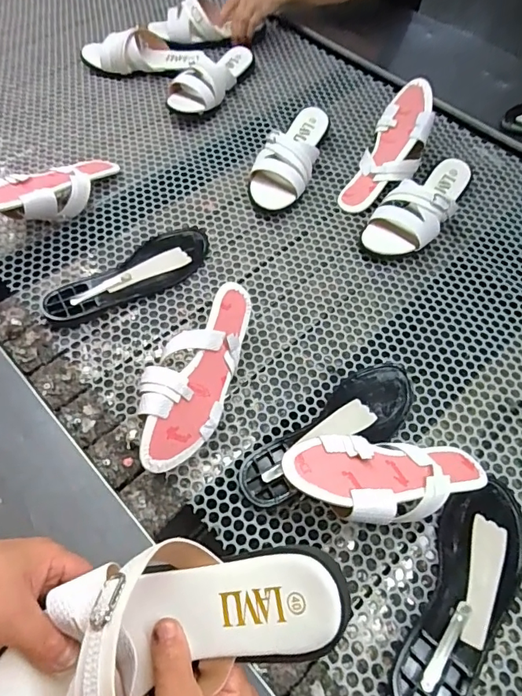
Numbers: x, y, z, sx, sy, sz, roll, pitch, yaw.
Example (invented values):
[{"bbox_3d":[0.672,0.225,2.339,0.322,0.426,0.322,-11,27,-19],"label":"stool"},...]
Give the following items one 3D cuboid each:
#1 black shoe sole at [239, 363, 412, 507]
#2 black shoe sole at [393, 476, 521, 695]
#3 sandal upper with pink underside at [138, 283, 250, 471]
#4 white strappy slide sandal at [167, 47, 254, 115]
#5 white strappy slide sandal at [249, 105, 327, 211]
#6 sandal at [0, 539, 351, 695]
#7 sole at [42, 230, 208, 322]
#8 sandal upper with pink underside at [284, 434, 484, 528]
[{"bbox_3d":[0.086,0.100,0.556,0.252,0.017,0.084,-30,65,-17],"label":"black shoe sole"},{"bbox_3d":[0.211,0.249,0.464,0.087,0.022,0.246,26,63,13],"label":"black shoe sole"},{"bbox_3d":[-0.081,0.028,0.547,0.052,0.096,0.239,-6,53,48],"label":"sandal upper with pink underside"},{"bbox_3d":[-0.099,-0.530,0.887,0.100,0.062,0.219,27,63,14],"label":"white strappy slide sandal"},{"bbox_3d":[0.049,-0.328,0.769,0.094,0.065,0.235,19,61,10],"label":"white strappy slide sandal"},{"bbox_3d":[-0.066,0.182,0.296,0.236,0.058,0.092,-19,61,1],"label":"sandal"},{"bbox_3d":[-0.184,-0.103,0.658,0.245,0.023,0.083,-36,66,-20],"label":"sole"},{"bbox_3d":[0.143,0.134,0.484,0.236,0.032,0.090,4,58,-19],"label":"sandal upper with pink underside"}]

